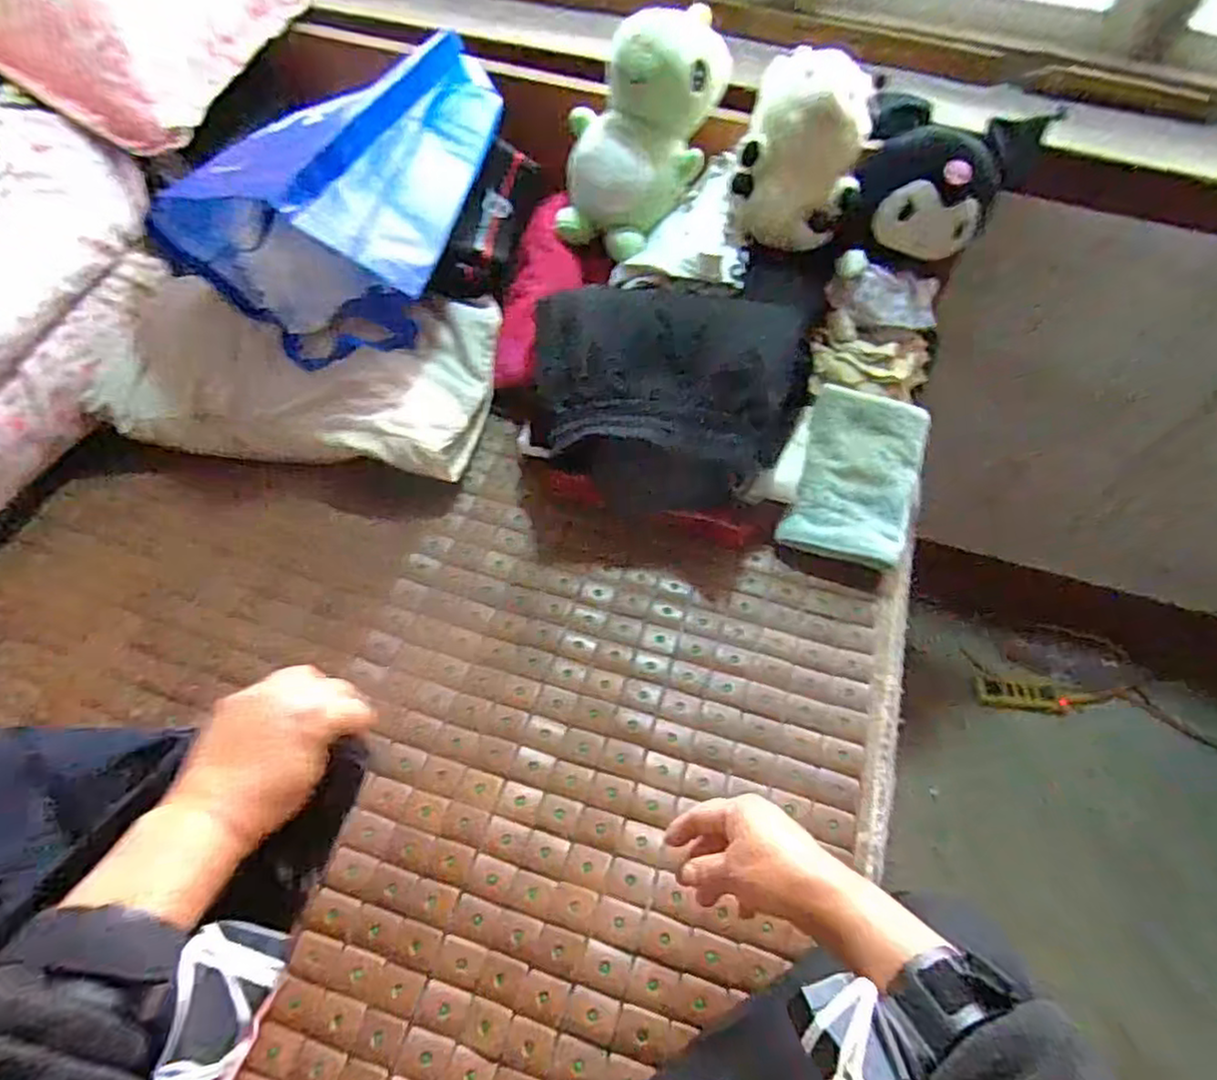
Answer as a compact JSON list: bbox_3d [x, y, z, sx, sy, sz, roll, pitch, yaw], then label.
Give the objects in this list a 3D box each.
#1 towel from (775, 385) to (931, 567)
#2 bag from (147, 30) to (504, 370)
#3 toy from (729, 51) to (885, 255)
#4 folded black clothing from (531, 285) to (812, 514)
[{"bbox_3d":[0.263,-0.067,0.720,0.122,0.019,0.169,16,88,10],"label":"towel"},{"bbox_3d":[-0.307,-0.396,0.765,0.321,0.178,0.361,14,56,6],"label":"bag"},{"bbox_3d":[0.205,-0.410,0.730,0.131,0.147,0.100,14,56,6],"label":"toy"},{"bbox_3d":[0.062,-0.158,0.693,0.274,0.110,0.229,5,55,-1],"label":"folded black clothing"}]

